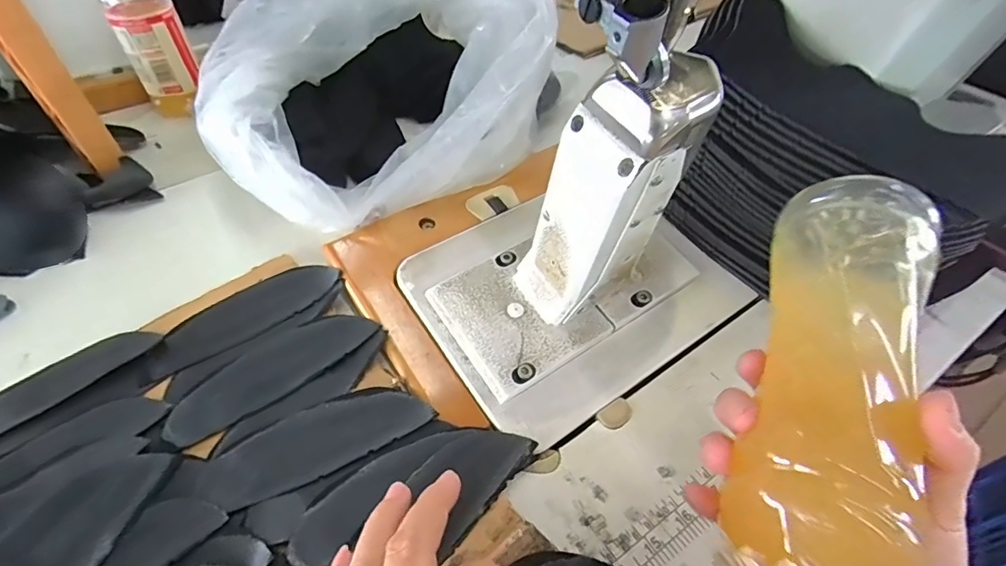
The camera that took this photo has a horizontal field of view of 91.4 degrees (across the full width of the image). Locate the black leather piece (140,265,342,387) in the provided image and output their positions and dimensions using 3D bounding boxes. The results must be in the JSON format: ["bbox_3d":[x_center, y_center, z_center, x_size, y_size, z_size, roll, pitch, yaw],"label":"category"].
[{"bbox_3d":[-0.195,0.022,0.368,0.142,0.007,0.048,-31,57,-21],"label":"black leather piece"}]

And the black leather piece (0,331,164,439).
[{"bbox_3d":[-0.313,0.068,0.339,0.134,0.016,0.053,-36,59,-28],"label":"black leather piece"}]

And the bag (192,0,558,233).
[{"bbox_3d":[-0.113,-0.184,0.437,0.287,0.147,0.226,-20,53,-18],"label":"bag"}]

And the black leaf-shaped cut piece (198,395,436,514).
[{"bbox_3d":[-0.115,0.097,0.306,0.133,0.004,0.045,-21,53,-18],"label":"black leaf-shaped cut piece"}]

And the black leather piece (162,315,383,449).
[{"bbox_3d":[-0.158,0.056,0.336,0.137,0.010,0.046,-32,57,-25],"label":"black leather piece"}]

